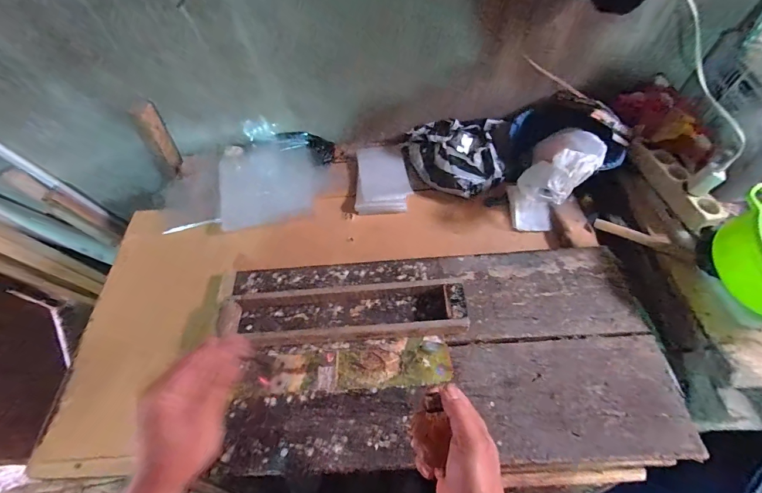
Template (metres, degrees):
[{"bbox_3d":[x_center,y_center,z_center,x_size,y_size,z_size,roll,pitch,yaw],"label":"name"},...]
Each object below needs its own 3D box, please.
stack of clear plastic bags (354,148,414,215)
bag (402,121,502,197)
[{"bbox_3d":[0.006,-0.162,0.820,0.124,0.025,0.192,0,59,2],"label":"stack of clear plastic bags"},{"bbox_3d":[0.183,-0.220,0.814,0.233,0.078,0.217,-7,59,-2],"label":"bag"}]

